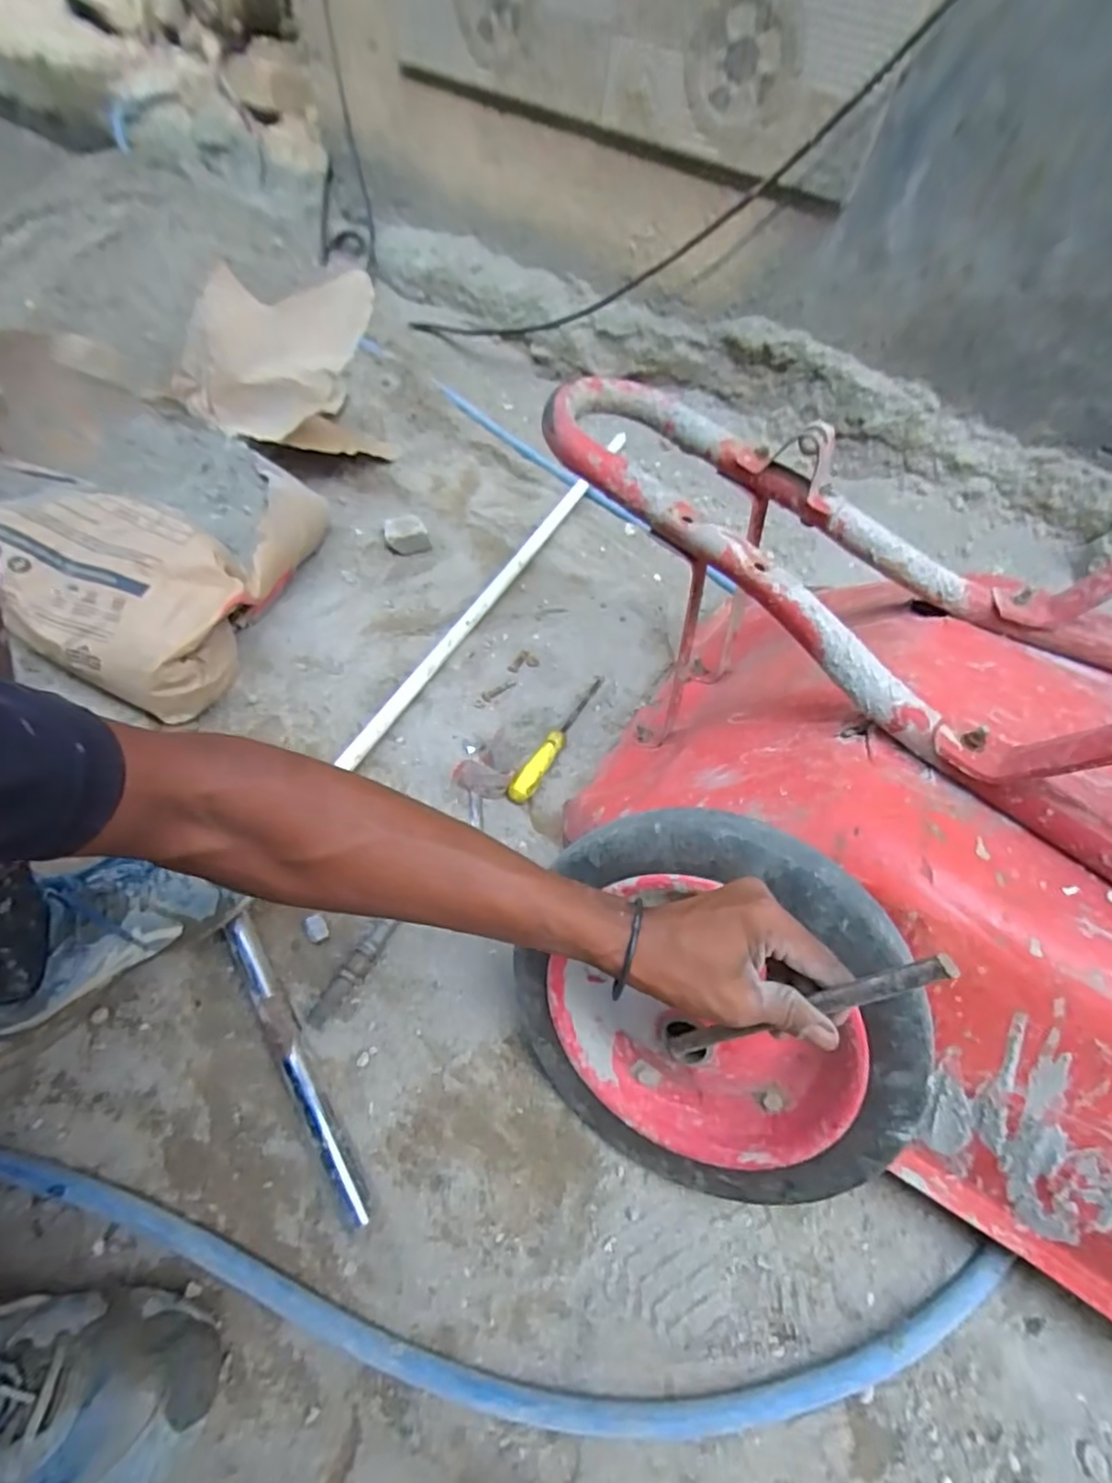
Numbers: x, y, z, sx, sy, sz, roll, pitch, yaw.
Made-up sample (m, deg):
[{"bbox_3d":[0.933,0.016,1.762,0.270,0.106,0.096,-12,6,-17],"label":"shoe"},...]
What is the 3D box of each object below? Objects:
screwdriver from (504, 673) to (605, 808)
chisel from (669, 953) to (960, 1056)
[{"bbox_3d":[0.004,-0.013,0.772,0.024,0.021,0.221,26,54,11],"label":"screwdriver"},{"bbox_3d":[0.133,0.159,0.370,0.012,0.213,0.011,17,51,-23],"label":"chisel"}]

